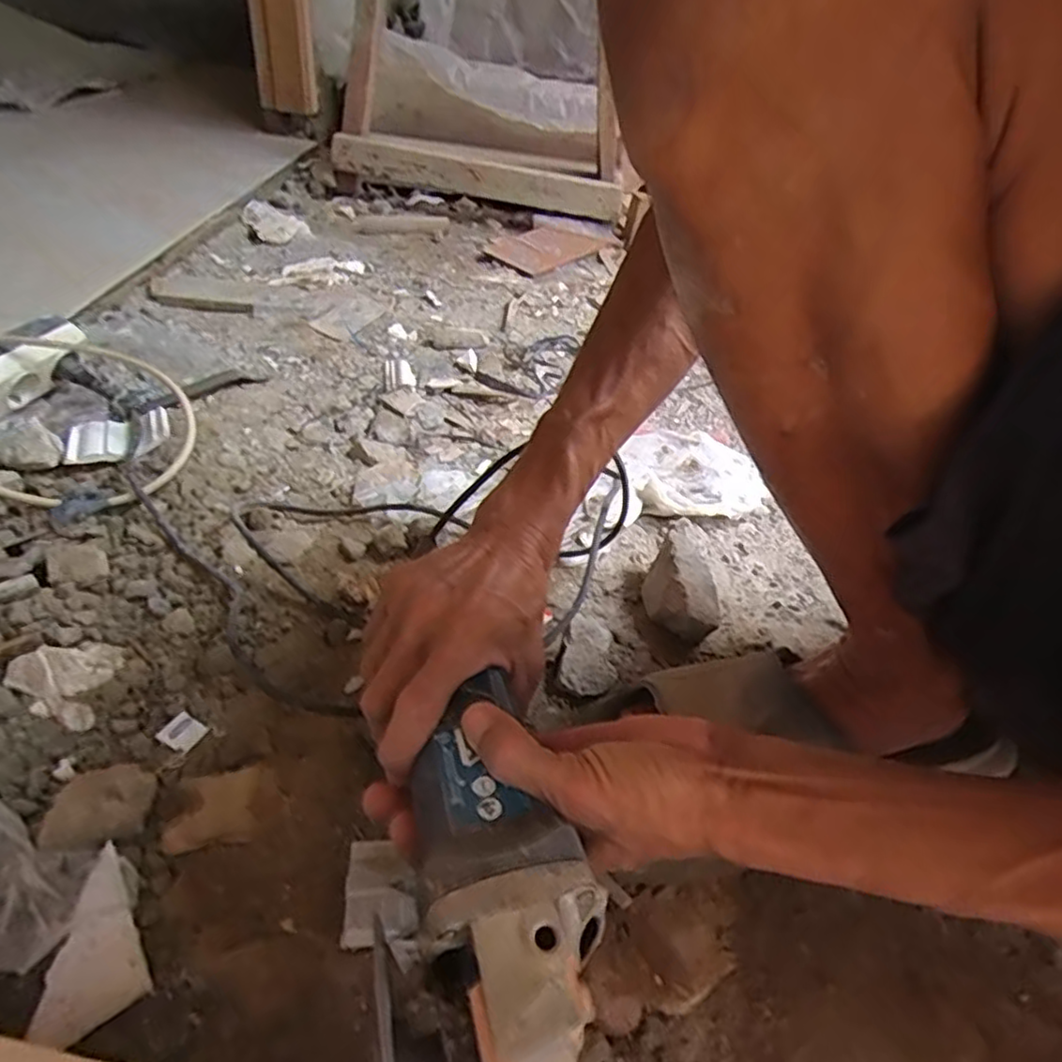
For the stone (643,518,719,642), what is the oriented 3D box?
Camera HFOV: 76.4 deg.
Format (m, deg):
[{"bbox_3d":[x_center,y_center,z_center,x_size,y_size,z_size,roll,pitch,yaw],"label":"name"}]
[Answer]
[{"bbox_3d":[0.124,0.047,0.552,0.053,0.054,0.084,12,39,5],"label":"stone"}]

